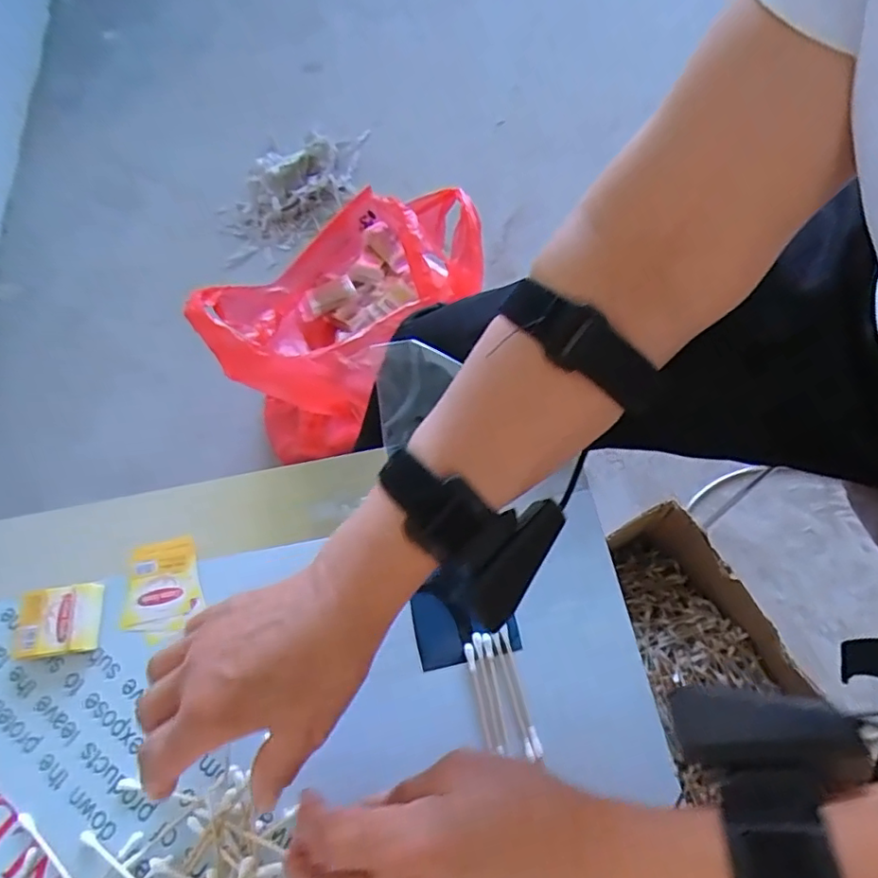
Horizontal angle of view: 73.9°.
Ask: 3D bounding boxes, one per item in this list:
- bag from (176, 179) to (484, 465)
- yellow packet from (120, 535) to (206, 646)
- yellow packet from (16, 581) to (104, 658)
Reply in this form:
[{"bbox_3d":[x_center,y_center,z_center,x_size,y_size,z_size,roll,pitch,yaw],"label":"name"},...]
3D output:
[{"bbox_3d":[-0.127,-0.200,0.863,0.279,0.217,0.425,37,73,20],"label":"bag"},{"bbox_3d":[-0.179,0.096,0.376,0.049,0.005,0.061,-20,64,-3],"label":"yellow packet"},{"bbox_3d":[-0.237,0.112,0.365,0.049,0.012,0.042,-10,64,1],"label":"yellow packet"}]

